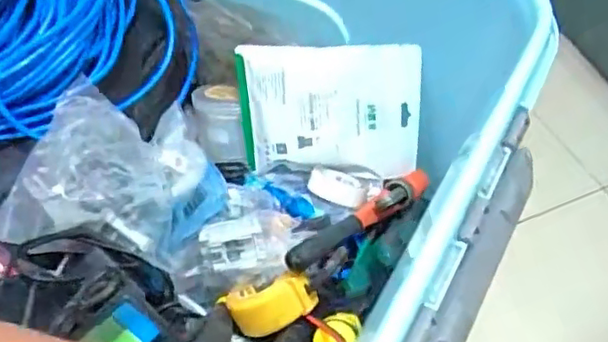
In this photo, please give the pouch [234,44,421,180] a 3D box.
[{"bbox_3d":[0.022,-0.055,0.574,0.161,0.121,0.018,-1,26,3],"label":"pouch"}]

